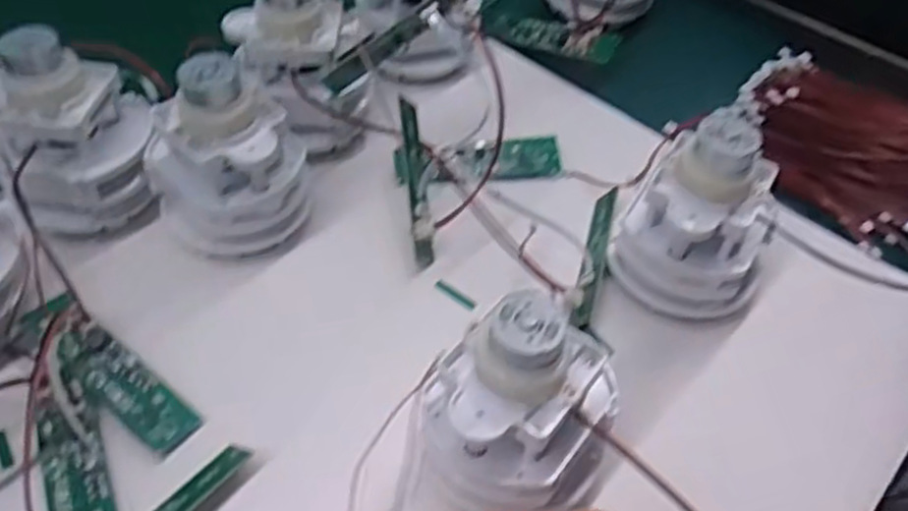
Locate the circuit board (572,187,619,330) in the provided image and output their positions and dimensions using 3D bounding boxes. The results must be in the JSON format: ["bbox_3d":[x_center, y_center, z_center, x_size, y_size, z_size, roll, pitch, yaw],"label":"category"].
[{"bbox_3d":[0.068,-0.002,0.361,0.011,0.011,0.083,14,51,7],"label":"circuit board"}]

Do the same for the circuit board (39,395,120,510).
[{"bbox_3d":[-0.137,0.083,0.279,0.022,0.010,0.067,-15,53,-23],"label":"circuit board"}]

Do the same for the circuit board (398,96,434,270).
[{"bbox_3d":[-0.018,-0.036,0.370,0.009,0.017,0.085,-5,72,-8],"label":"circuit board"}]

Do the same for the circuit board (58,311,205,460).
[{"bbox_3d":[-0.132,0.051,0.305,0.070,0.007,0.024,38,56,15],"label":"circuit board"}]

